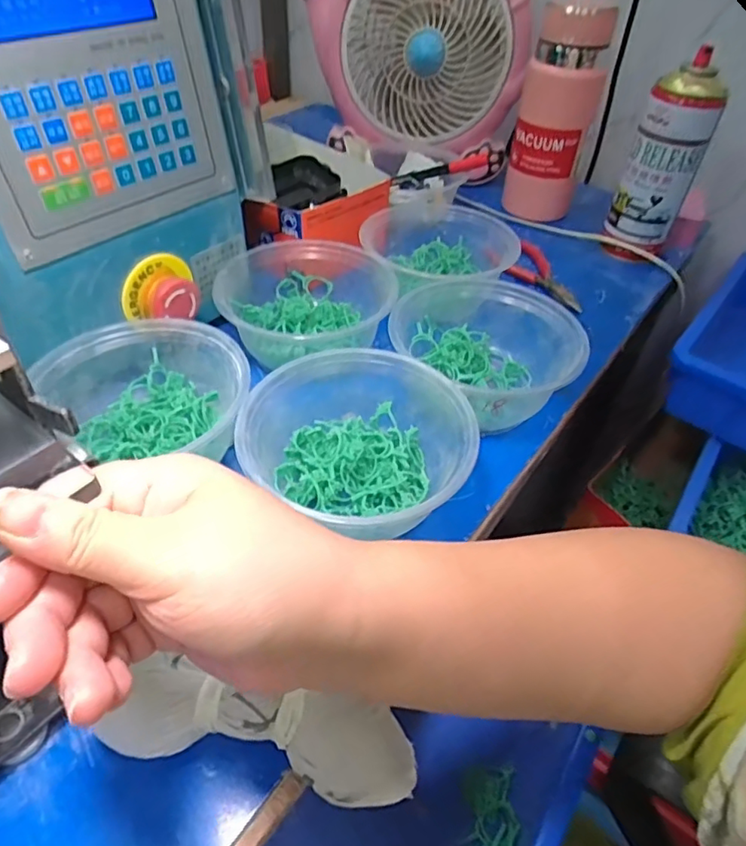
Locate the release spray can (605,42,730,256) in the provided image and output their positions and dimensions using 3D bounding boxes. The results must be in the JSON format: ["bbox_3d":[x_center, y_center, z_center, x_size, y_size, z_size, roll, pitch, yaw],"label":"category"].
[{"bbox_3d":[0.273,-0.233,0.549,0.054,0.181,0.055,2,45,-2],"label":"release spray can"}]

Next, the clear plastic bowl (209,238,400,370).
[{"bbox_3d":[-0.051,-0.098,0.460,0.138,0.047,0.130,2,45,-2],"label":"clear plastic bowl"}]

